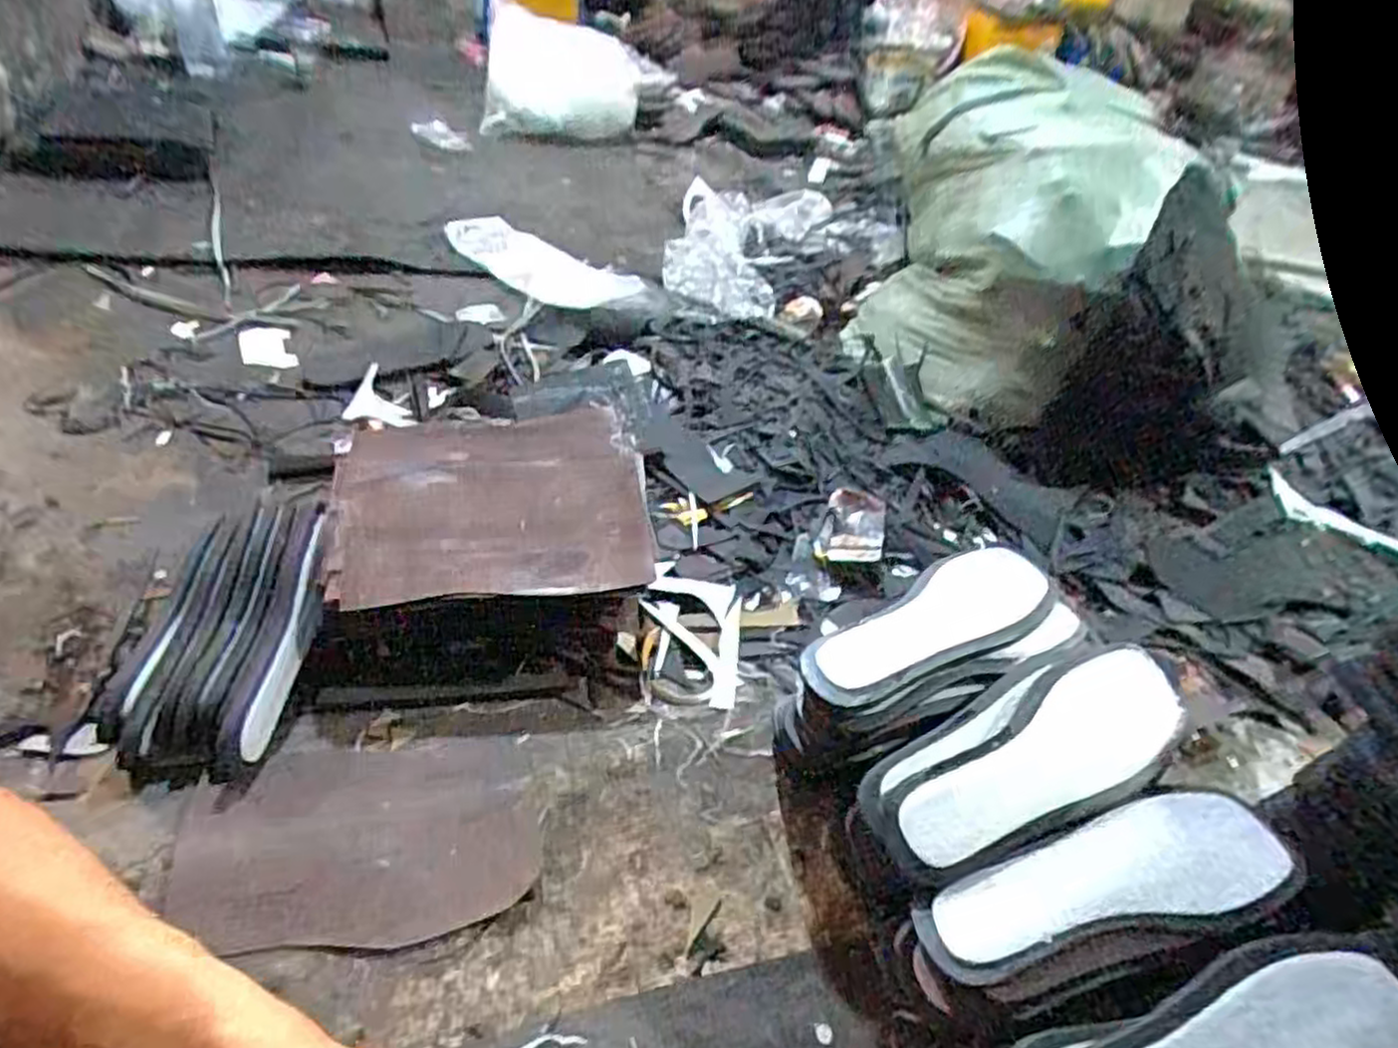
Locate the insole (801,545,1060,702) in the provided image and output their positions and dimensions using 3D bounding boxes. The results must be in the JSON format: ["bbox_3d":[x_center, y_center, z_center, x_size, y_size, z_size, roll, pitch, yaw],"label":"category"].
[{"bbox_3d":[0.180,0.073,0.579,0.225,0.021,0.076,-18,51,-28],"label":"insole"}]

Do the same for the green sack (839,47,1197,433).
[{"bbox_3d":[0.426,-0.428,1.119,0.316,0.336,0.567,20,44,8],"label":"green sack"}]

